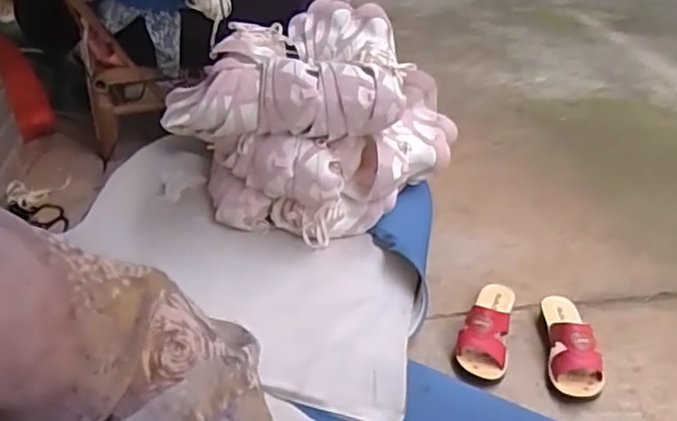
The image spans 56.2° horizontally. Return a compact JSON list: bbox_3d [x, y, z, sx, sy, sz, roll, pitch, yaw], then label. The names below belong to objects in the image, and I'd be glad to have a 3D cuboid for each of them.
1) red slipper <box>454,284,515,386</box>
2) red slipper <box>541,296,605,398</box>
[{"bbox_3d":[0.261,0.197,1.110,0.086,0.063,0.213,13,36,12],"label":"red slipper"},{"bbox_3d":[0.401,0.218,1.088,0.082,0.073,0.212,7,35,5],"label":"red slipper"}]

